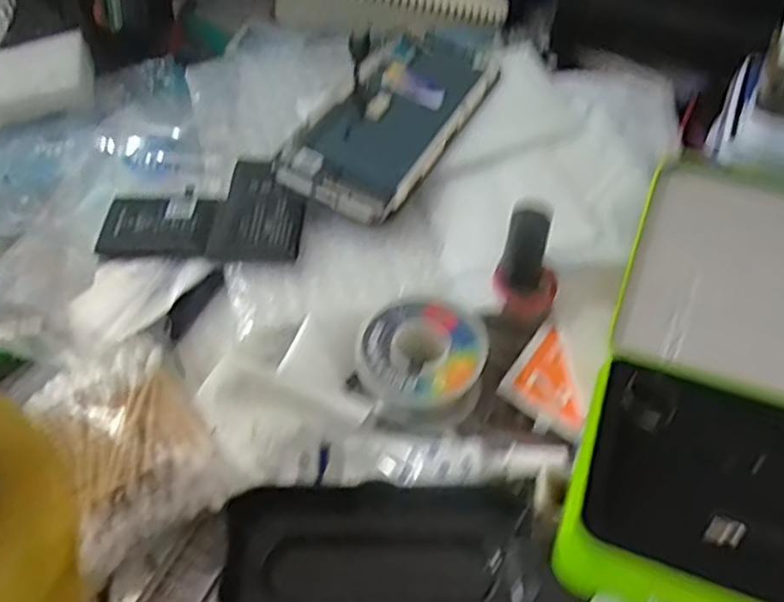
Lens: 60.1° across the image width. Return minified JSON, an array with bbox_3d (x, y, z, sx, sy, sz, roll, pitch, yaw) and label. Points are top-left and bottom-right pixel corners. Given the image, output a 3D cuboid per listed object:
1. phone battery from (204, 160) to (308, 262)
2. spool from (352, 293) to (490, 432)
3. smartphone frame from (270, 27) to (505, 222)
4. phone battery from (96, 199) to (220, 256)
[{"bbox_3d":[-0.061,-0.042,0.320,0.041,0.005,0.053,8,68,9],"label":"phone battery"},{"bbox_3d":[0.011,0.025,0.289,0.054,0.022,0.051,0,48,0],"label":"spool"},{"bbox_3d":[0.007,-0.103,0.360,0.065,0.005,0.161,27,58,14],"label":"smartphone frame"},{"bbox_3d":[-0.111,-0.035,0.323,0.054,0.005,0.030,0,67,6],"label":"phone battery"}]

